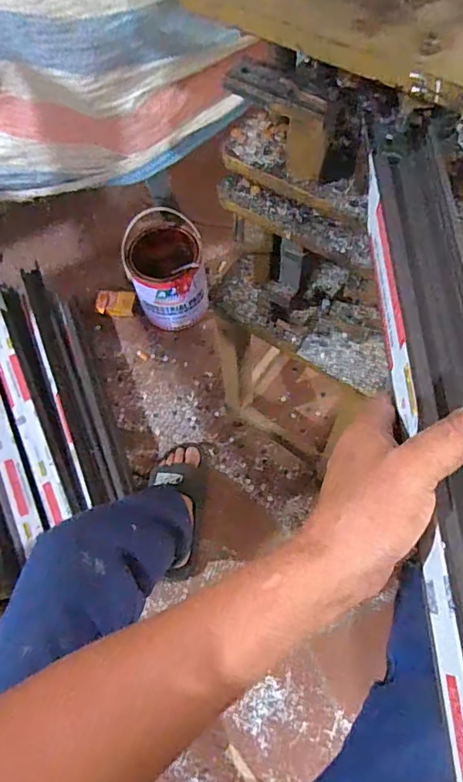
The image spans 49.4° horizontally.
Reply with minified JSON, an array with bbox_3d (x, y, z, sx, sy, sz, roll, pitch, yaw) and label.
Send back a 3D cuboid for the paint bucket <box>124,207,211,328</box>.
[{"bbox_3d":[-0.146,-0.270,1.124,0.166,0.198,0.192,-13,65,-2],"label":"paint bucket"}]

